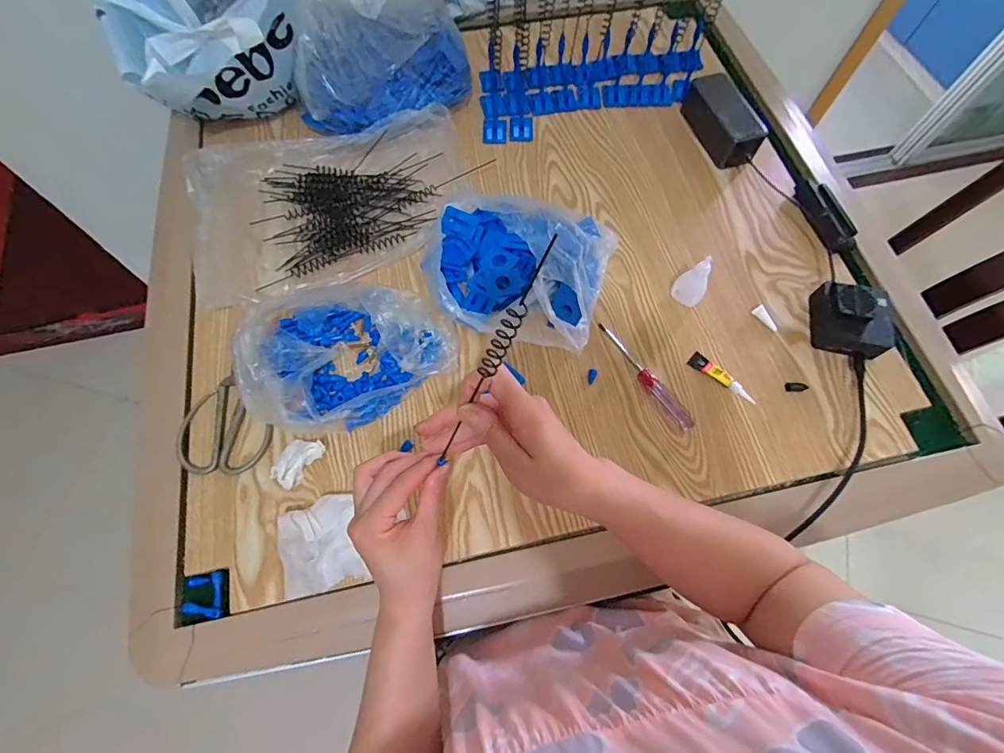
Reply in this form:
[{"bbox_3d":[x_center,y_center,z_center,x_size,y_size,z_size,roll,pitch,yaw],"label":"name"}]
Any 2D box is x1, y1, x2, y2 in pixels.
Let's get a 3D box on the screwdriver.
[{"bbox_3d":[0.160,-0.004,0.514,0.020,0.013,0.149,-32,72,-14],"label":"screwdriver"}]

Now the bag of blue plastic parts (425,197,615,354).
[{"bbox_3d":[0.017,-0.138,0.547,0.214,0.058,0.191,15,68,4],"label":"bag of blue plastic parts"}]

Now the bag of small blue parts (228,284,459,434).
[{"bbox_3d":[-0.159,-0.028,0.485,0.207,0.078,0.142,-18,69,-9],"label":"bag of small blue parts"}]

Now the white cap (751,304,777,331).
[{"bbox_3d":[0.311,-0.068,0.545,0.011,0.011,0.034,-25,71,-11],"label":"white cap"}]

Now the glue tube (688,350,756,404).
[{"bbox_3d":[0.248,0.001,0.513,0.019,0.013,0.080,-42,75,-16],"label":"glue tube"}]

